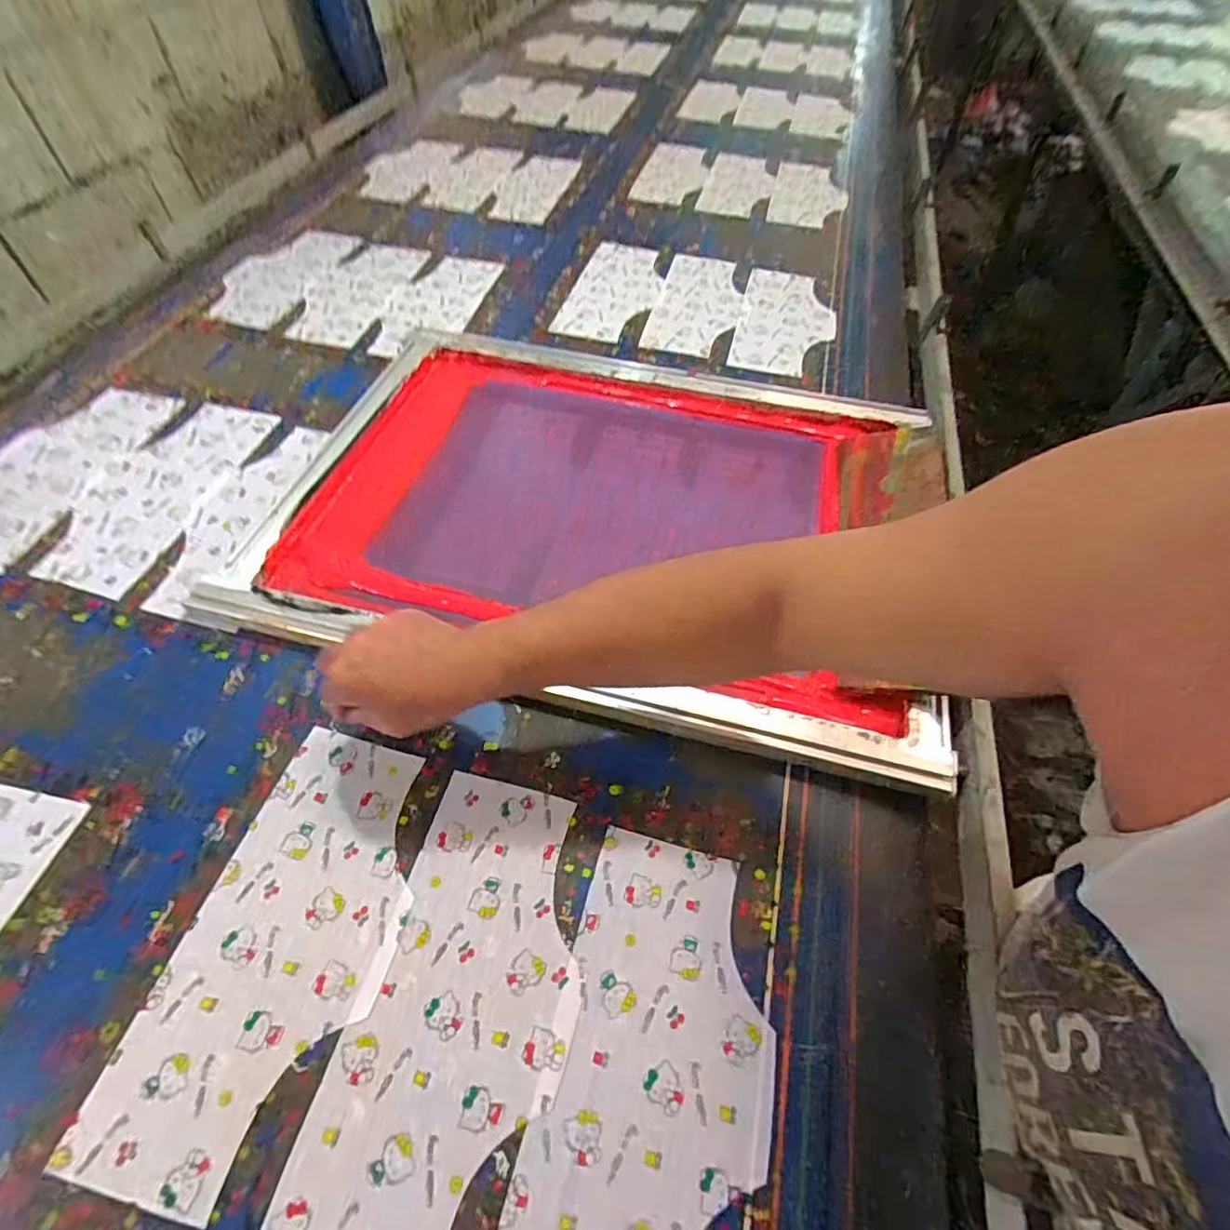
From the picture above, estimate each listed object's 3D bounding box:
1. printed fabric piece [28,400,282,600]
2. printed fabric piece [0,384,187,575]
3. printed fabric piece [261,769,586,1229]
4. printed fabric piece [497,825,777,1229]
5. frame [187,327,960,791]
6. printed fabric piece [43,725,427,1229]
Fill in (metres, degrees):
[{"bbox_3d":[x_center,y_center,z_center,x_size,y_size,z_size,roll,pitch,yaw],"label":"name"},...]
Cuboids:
[{"bbox_3d":[-0.549,-0.159,0.725,0.145,0.006,0.314,10,55,7],"label":"printed fabric piece"},{"bbox_3d":[-0.701,-0.188,0.739,0.158,0.006,0.316,10,55,7],"label":"printed fabric piece"},{"bbox_3d":[-0.105,0.274,0.428,0.149,0.005,0.301,12,55,9],"label":"printed fabric piece"},{"bbox_3d":[0.028,0.315,0.406,0.150,0.006,0.302,12,55,9],"label":"printed fabric piece"},{"bbox_3d":[-0.005,-0.142,0.716,0.754,0.047,0.551,11,55,8],"label":"frame"},{"bbox_3d":[-0.244,0.240,0.449,0.150,0.006,0.302,13,55,9],"label":"printed fabric piece"}]

